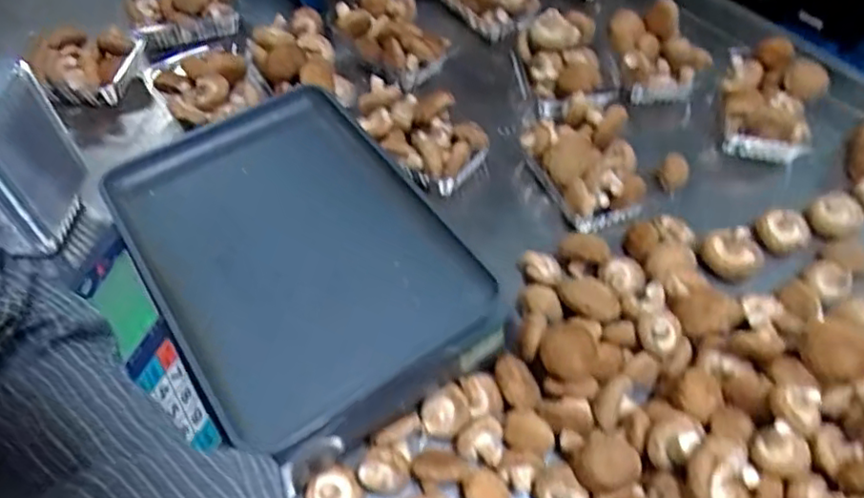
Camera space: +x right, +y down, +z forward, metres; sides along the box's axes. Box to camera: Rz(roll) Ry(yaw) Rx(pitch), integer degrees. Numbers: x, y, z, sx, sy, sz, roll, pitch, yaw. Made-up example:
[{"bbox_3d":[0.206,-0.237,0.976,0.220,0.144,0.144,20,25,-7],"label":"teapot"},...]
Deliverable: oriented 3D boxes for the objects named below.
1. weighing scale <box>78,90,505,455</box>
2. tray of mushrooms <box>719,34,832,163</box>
[{"bbox_3d":[-0.145,0.021,0.602,0.278,0.105,0.348,-30,59,-19],"label":"weighing scale"},{"bbox_3d":[0.422,-0.192,0.791,0.100,0.082,0.168,12,56,9],"label":"tray of mushrooms"}]

